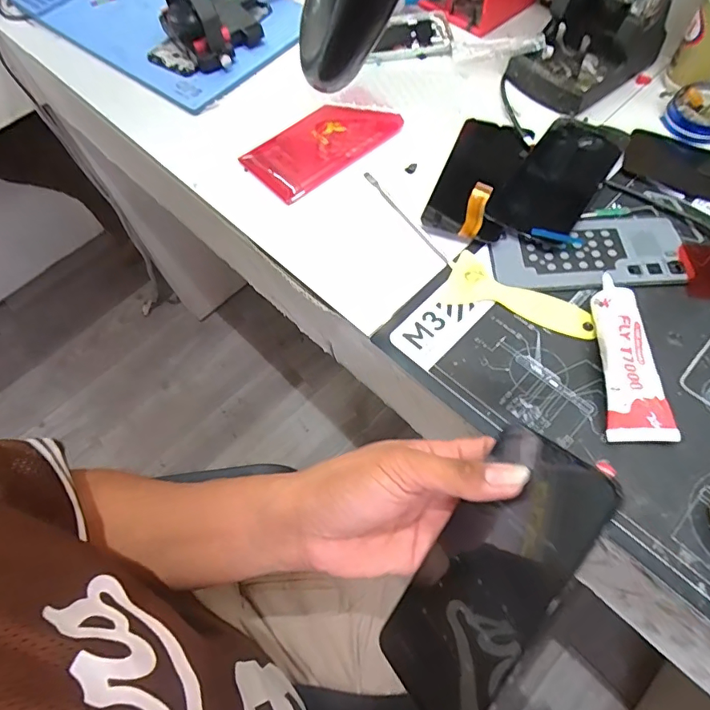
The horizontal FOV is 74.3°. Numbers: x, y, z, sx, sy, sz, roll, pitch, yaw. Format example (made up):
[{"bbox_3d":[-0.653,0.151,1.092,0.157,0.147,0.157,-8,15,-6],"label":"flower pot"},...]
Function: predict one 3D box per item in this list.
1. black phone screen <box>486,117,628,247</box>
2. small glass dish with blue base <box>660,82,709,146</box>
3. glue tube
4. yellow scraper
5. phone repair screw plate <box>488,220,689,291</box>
[{"bbox_3d":[0.192,-0.168,0.438,0.081,0.012,0.161,27,68,16],"label":"black phone screen"},{"bbox_3d":[0.338,-0.237,0.455,0.060,0.022,0.059,-2,63,3],"label":"small glass dish with blue base"},{"bbox_3d":[0.199,0.000,0.343,0.042,0.027,0.124,1,63,4],"label":"glue tube"},{"bbox_3d":[0.134,-0.047,0.381,0.119,0.004,0.050,20,66,13],"label":"yellow scraper"},{"bbox_3d":[0.196,-0.083,0.395,0.153,0.004,0.064,-4,63,2],"label":"phone repair screw plate"}]

